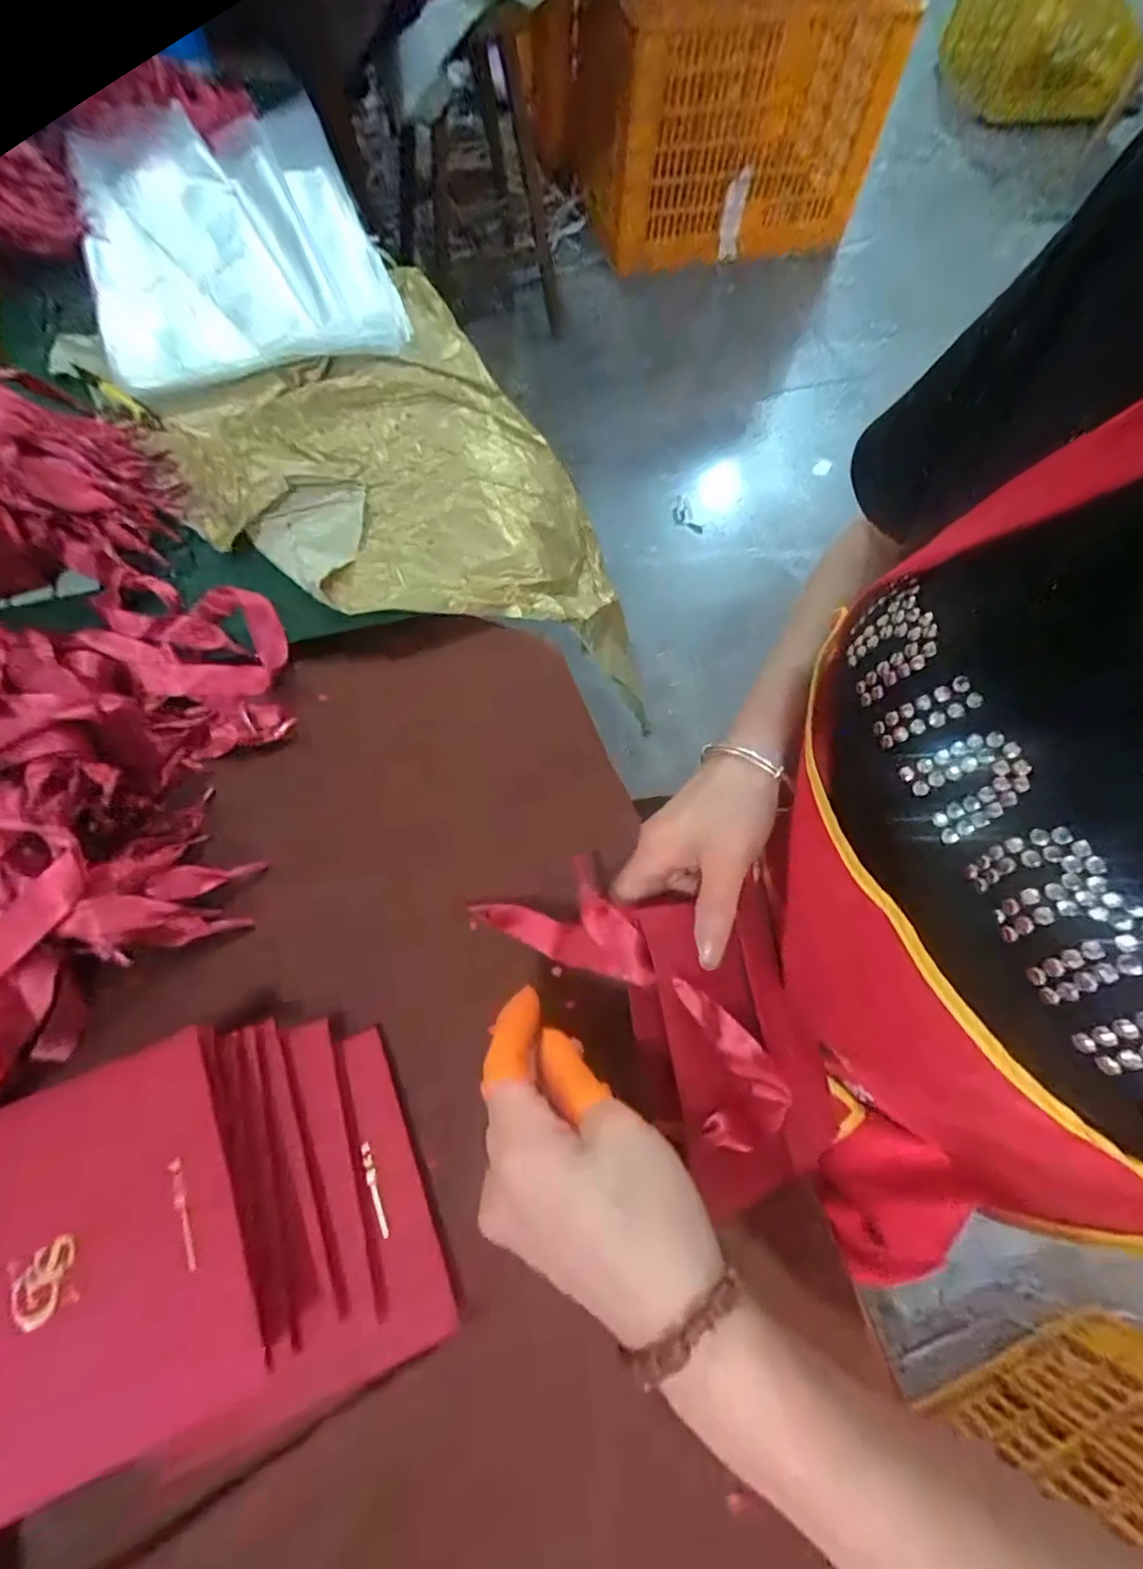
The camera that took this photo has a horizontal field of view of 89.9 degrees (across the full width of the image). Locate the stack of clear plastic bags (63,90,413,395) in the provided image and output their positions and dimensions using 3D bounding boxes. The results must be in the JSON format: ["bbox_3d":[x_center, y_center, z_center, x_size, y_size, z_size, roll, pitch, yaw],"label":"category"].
[{"bbox_3d":[-0.322,-0.515,0.527,0.246,0.049,0.373,-23,71,-11],"label":"stack of clear plastic bags"}]

